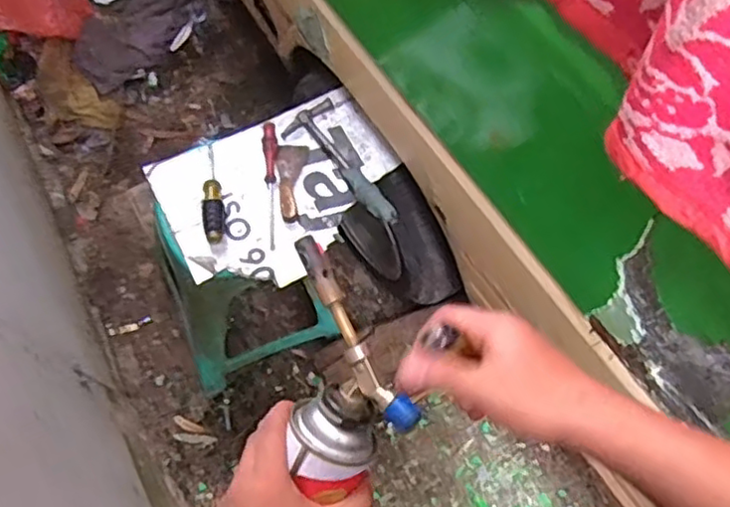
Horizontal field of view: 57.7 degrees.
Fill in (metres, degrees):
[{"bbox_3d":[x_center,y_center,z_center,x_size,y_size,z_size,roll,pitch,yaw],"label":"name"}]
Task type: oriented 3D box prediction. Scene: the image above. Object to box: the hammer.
[{"bbox_3d":[-0.038,-0.137,1.078,0.096,0.034,0.246,-29,68,-12],"label":"hammer"}]

